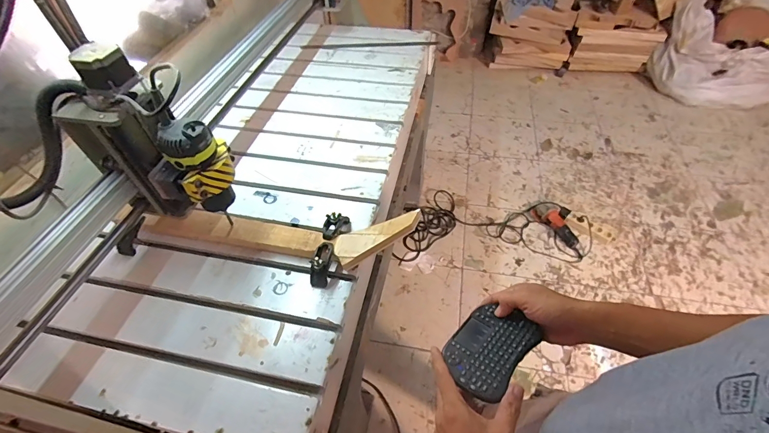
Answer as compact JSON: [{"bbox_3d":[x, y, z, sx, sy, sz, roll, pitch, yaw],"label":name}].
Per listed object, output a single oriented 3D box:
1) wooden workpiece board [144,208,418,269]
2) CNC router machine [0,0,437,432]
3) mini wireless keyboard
[{"bbox_3d":[-0.223,0.040,0.730,0.579,0.061,0.115,2,50,6],"label":"wooden workpiece board"},{"bbox_3d":[-0.261,-0.184,0.848,0.591,0.517,1.399,6,51,10],"label":"CNC router machine"},{"bbox_3d":[0.140,0.178,0.478,0.127,0.019,0.090,-35,41,-28],"label":"mini wireless keyboard"}]

